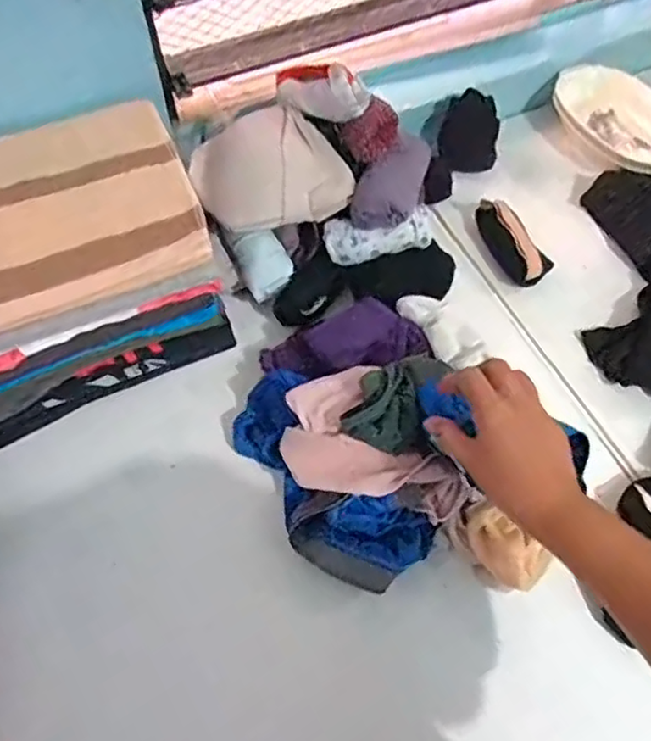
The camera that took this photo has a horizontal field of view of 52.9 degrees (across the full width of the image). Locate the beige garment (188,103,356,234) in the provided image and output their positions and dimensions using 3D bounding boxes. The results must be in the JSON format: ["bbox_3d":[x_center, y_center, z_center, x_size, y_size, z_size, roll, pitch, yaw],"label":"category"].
[{"bbox_3d":[-0.053,-0.185,0.636,0.134,0.040,0.115,-34,98,-8],"label":"beige garment"}]

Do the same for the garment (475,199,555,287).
[{"bbox_3d":[0.200,-0.142,0.712,0.038,0.039,0.107,-30,63,-15],"label":"garment"}]

